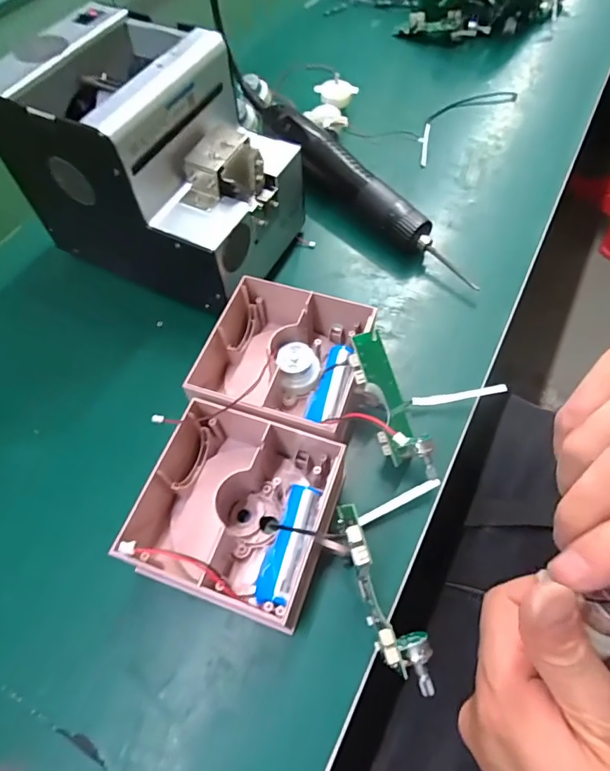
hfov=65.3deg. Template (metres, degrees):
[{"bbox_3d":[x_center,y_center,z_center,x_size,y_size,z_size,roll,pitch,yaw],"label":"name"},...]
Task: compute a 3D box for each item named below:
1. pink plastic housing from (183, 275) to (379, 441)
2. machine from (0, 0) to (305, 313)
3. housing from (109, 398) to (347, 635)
[{"bbox_3d":[-0.017,-0.018,0.334,0.111,0.051,0.112,13,60,10],"label":"pink plastic housing"},{"bbox_3d":[-0.108,-0.163,0.367,0.176,0.154,0.127,24,63,15],"label":"machine"},{"bbox_3d":[-0.043,0.071,0.286,0.116,0.052,0.107,18,61,13],"label":"housing"}]

